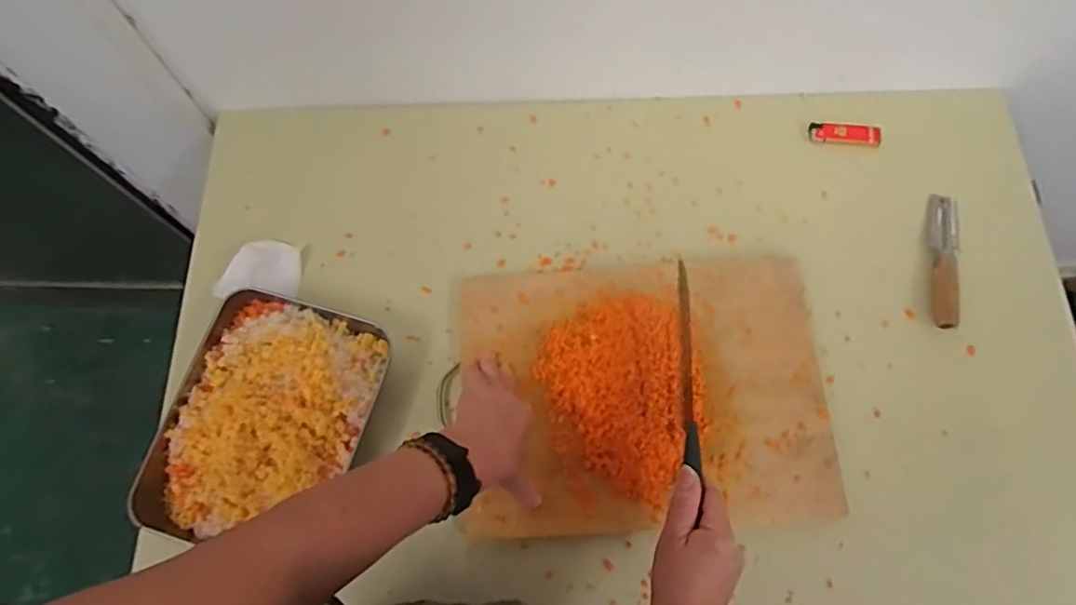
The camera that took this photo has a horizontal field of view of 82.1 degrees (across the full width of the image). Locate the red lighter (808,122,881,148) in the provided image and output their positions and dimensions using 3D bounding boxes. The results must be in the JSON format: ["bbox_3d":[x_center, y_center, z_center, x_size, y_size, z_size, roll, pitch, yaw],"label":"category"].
[{"bbox_3d":[0.372,-0.203,0.746,0.081,0.016,0.023,10,73,4],"label":"red lighter"}]

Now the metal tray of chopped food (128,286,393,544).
[{"bbox_3d":[-0.274,0.121,0.634,0.186,0.055,0.251,17,73,6],"label":"metal tray of chopped food"}]

